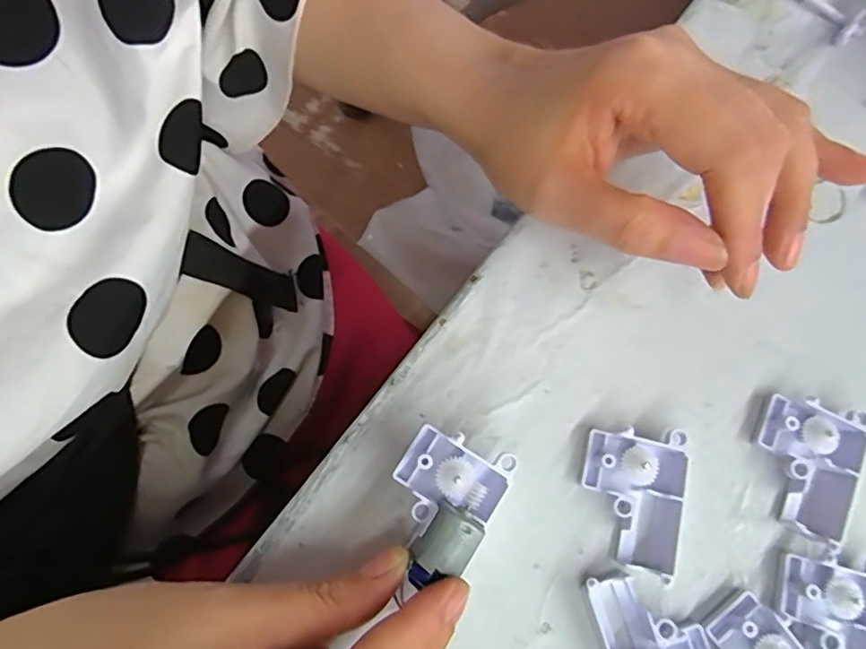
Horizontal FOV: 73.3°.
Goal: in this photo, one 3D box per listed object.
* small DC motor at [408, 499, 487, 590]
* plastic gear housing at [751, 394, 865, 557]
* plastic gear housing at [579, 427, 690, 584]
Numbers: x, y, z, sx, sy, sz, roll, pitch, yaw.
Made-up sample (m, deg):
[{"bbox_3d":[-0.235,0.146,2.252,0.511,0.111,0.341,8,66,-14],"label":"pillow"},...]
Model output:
[{"bbox_3d":[0.004,0.072,0.188,0.017,0.012,0.027,35,76,8],"label":"small DC motor"},{"bbox_3d":[0.139,0.053,0.217,0.036,0.015,0.050,22,71,9],"label":"plastic gear housing"},{"bbox_3d":[0.072,0.063,0.210,0.035,0.016,0.048,12,70,5],"label":"plastic gear housing"}]

